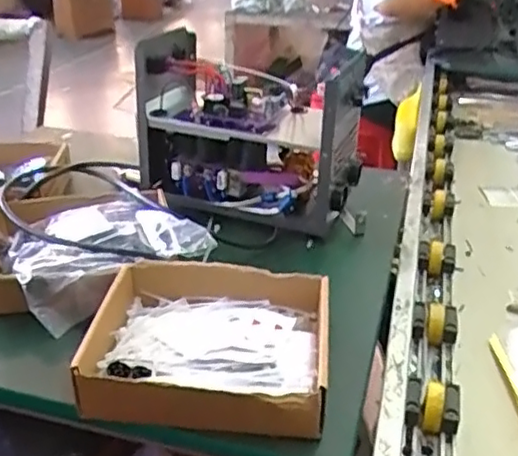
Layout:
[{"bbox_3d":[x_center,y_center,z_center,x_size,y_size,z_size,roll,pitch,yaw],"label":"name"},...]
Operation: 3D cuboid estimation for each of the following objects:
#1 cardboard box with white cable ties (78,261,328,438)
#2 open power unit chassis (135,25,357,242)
[{"bbox_3d":[-0.046,0.104,0.597,0.217,0.046,0.184,4,28,4],"label":"cardboard box with white cable ties"},{"bbox_3d":[-0.014,-0.135,0.874,0.301,0.198,0.163,11,29,19],"label":"open power unit chassis"}]

